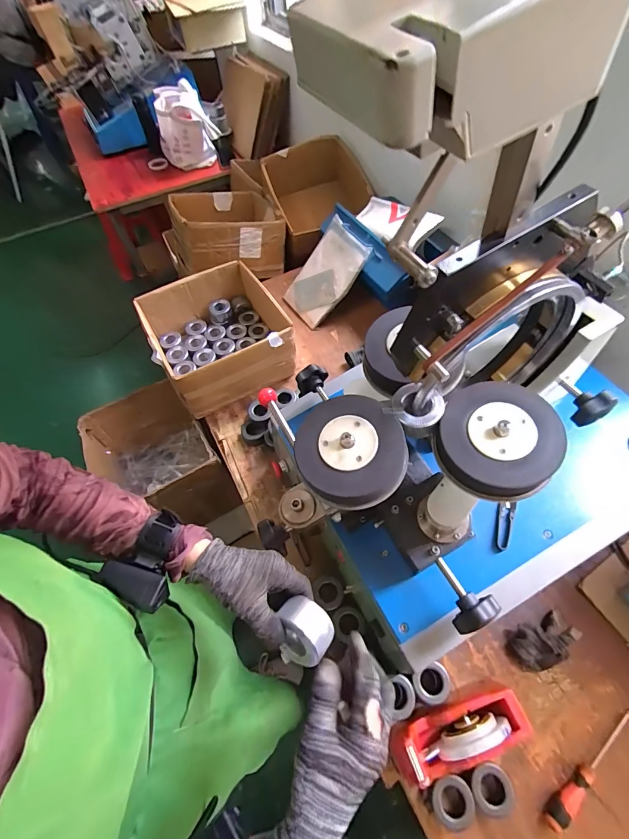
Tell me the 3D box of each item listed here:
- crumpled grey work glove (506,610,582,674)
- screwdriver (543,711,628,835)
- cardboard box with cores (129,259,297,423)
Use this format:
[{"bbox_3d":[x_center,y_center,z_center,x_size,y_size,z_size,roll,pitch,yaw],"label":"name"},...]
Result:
[{"bbox_3d":[0.412,0.396,0.653,0.119,0.058,0.073,-17,59,-7],"label":"crumpled grey work glove"},{"bbox_3d":[0.439,0.546,0.575,0.220,0.030,0.027,-31,61,-15],"label":"screwdriver"},{"bbox_3d":[-0.250,-0.231,0.999,0.341,0.154,0.334,-24,60,-11],"label":"cardboard box with cores"}]

